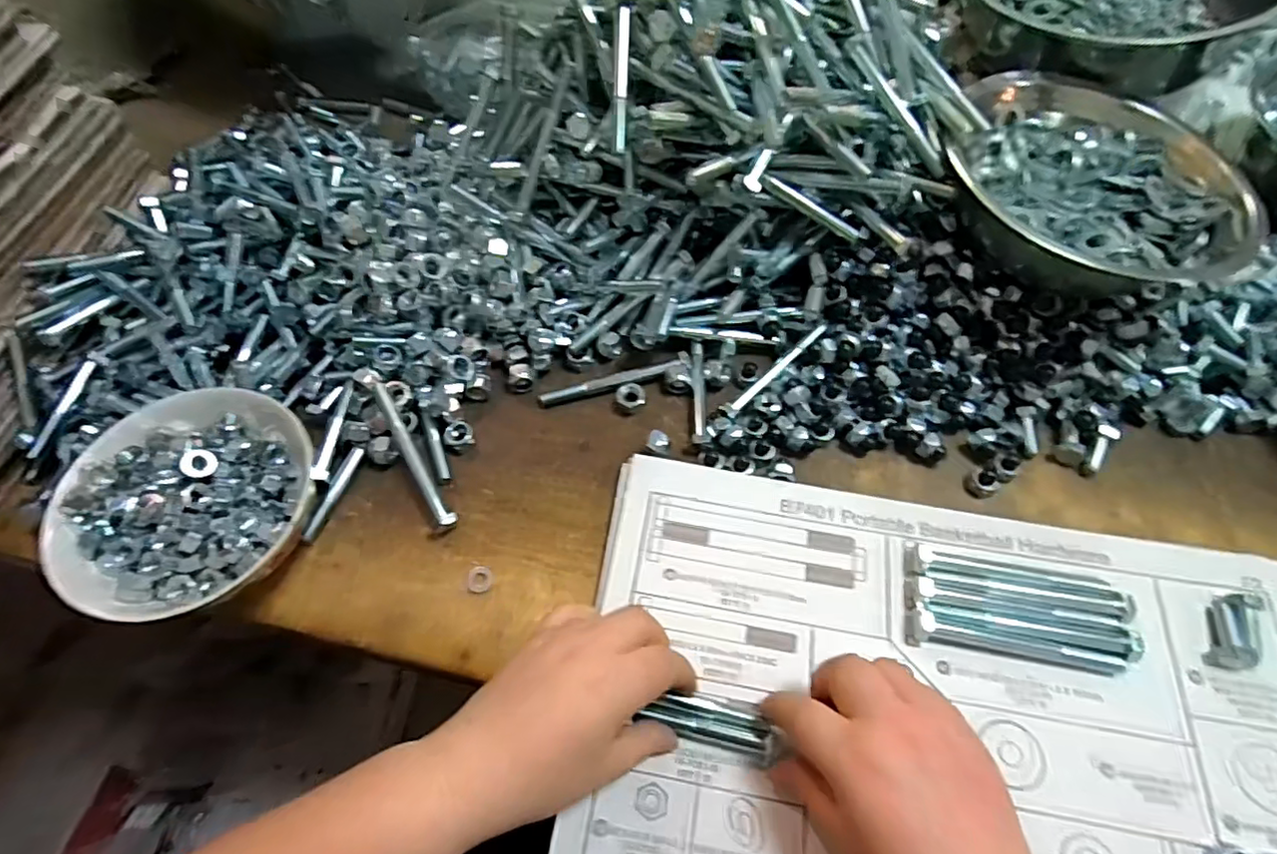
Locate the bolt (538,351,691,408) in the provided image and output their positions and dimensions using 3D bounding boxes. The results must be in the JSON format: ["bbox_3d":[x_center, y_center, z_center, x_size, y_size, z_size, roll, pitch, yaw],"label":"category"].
[{"bbox_3d":[-0.017,-0.033,0.425,0.105,0.016,0.013,-12,61,-5],"label":"bolt"}]

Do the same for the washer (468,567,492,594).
[{"bbox_3d":[-0.093,0.090,0.363,0.014,0.004,0.016,-1,62,-1],"label":"washer"}]

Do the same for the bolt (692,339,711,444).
[{"bbox_3d":[0.042,-0.026,0.421,0.010,0.010,0.086,1,61,2],"label":"bolt"}]

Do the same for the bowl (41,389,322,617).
[{"bbox_3d":[-0.248,0.045,0.357,0.125,0.051,0.130,-1,61,1],"label":"bowl"}]

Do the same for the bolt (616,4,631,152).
[{"bbox_3d":[-0.010,-0.214,0.380,0.007,0.007,0.086,2,94,0],"label":"bolt"}]

